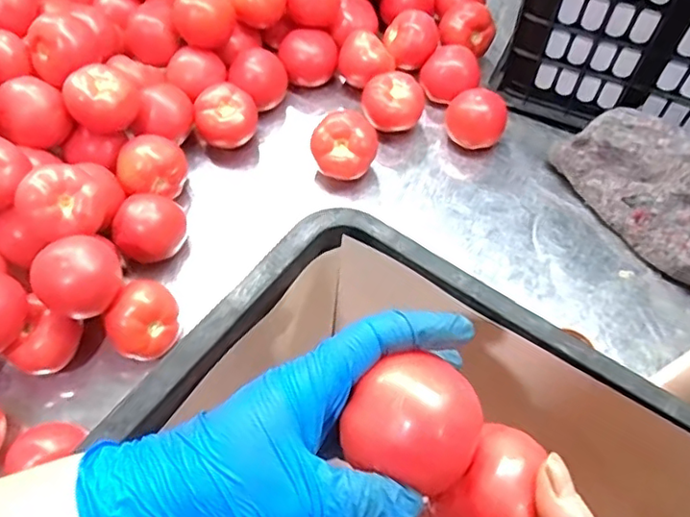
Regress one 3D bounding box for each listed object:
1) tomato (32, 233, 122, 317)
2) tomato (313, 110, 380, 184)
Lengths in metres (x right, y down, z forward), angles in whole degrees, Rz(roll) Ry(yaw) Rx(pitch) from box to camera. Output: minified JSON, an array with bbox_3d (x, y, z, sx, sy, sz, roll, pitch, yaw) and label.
[{"bbox_3d":[-0.246,0.015,0.553,0.066,0.066,0.078,31,64,15],"label":"tomato"},{"bbox_3d":[-0.002,-0.128,0.703,0.077,0.075,0.067,0,60,-2],"label":"tomato"}]

